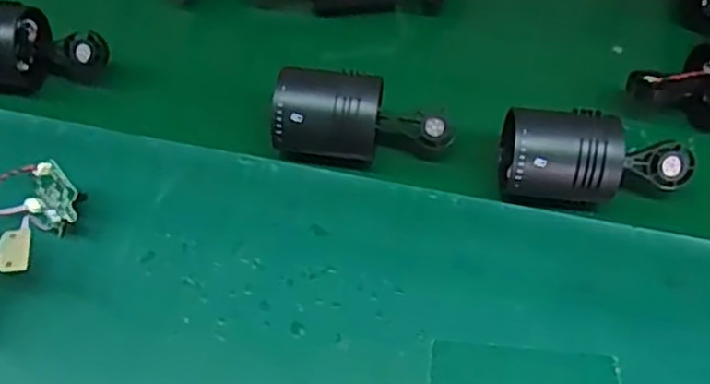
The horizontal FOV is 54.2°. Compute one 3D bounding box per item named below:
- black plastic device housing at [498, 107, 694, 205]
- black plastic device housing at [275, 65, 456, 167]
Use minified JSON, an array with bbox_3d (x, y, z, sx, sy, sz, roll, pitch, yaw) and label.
[{"bbox_3d":[0.147,-0.016,0.427,0.123,0.048,0.050,3,54,1],"label":"black plastic device housing"},{"bbox_3d":[0.003,-0.043,0.451,0.116,0.059,0.048,10,52,-11],"label":"black plastic device housing"}]

